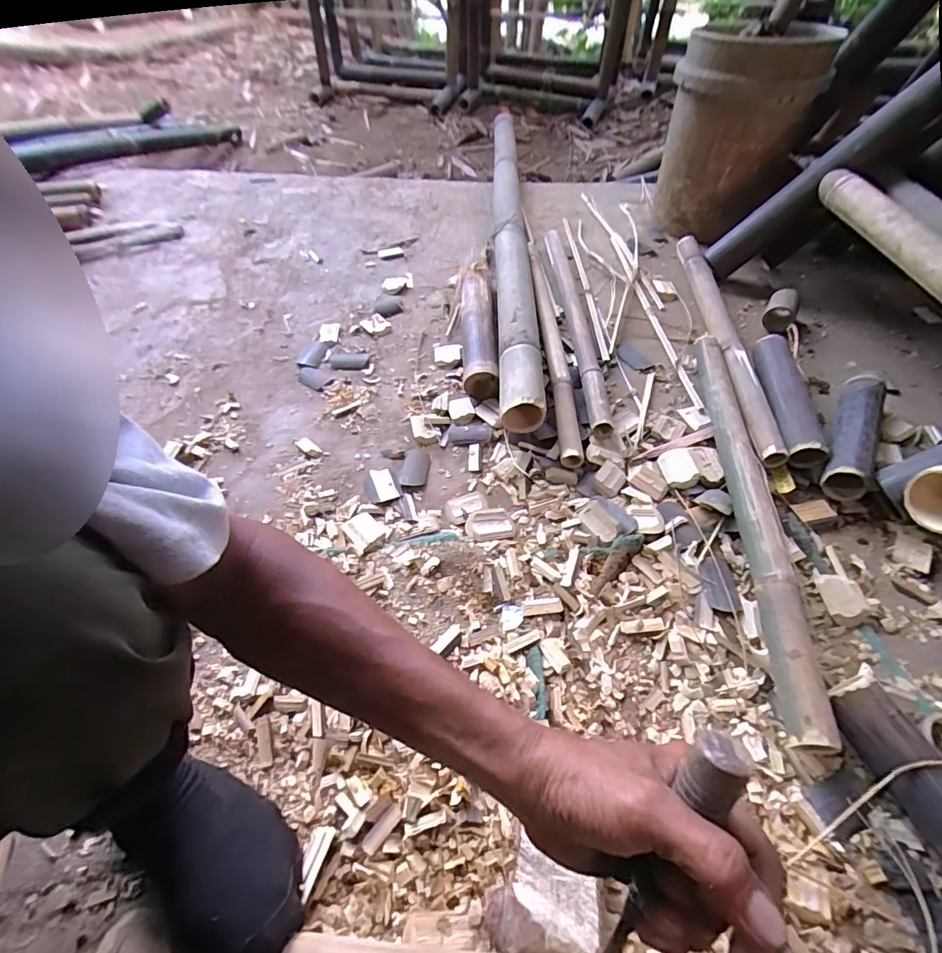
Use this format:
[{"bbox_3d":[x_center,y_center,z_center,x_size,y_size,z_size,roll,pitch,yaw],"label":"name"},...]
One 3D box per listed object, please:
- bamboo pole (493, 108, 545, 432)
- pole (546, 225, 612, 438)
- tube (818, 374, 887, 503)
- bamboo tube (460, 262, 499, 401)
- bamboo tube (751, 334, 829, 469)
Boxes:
[{"bbox_3d":[0.088,-0.628,1.141,0.081,0.094,1.375,0,53,1],"label":"bamboo pole"},{"bbox_3d":[0.203,-0.340,0.940,0.051,0.041,0.676,-2,53,0],"label":"pole"},{"bbox_3d":[0.589,-0.071,0.719,0.058,0.057,0.261,27,58,20],"label":"tube"},{"bbox_3d":[0.012,-0.284,0.886,0.064,0.064,0.350,-2,53,-1],"label":"bamboo tube"},{"bbox_3d":[0.515,-0.131,0.768,0.067,0.053,0.269,6,53,6],"label":"bamboo tube"}]

